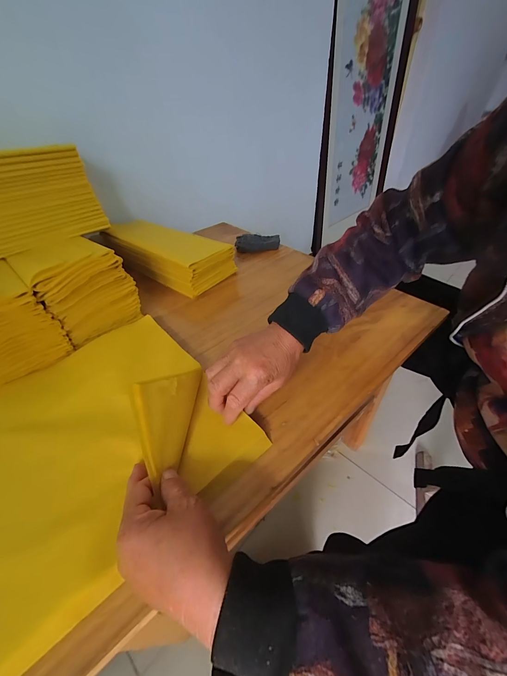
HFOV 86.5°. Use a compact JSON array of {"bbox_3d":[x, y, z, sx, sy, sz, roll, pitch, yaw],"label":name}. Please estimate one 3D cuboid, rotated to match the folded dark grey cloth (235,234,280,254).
[{"bbox_3d":[0.011,-0.239,0.680,0.109,0.034,0.040,-2,42,2],"label":"folded dark grey cloth"}]

